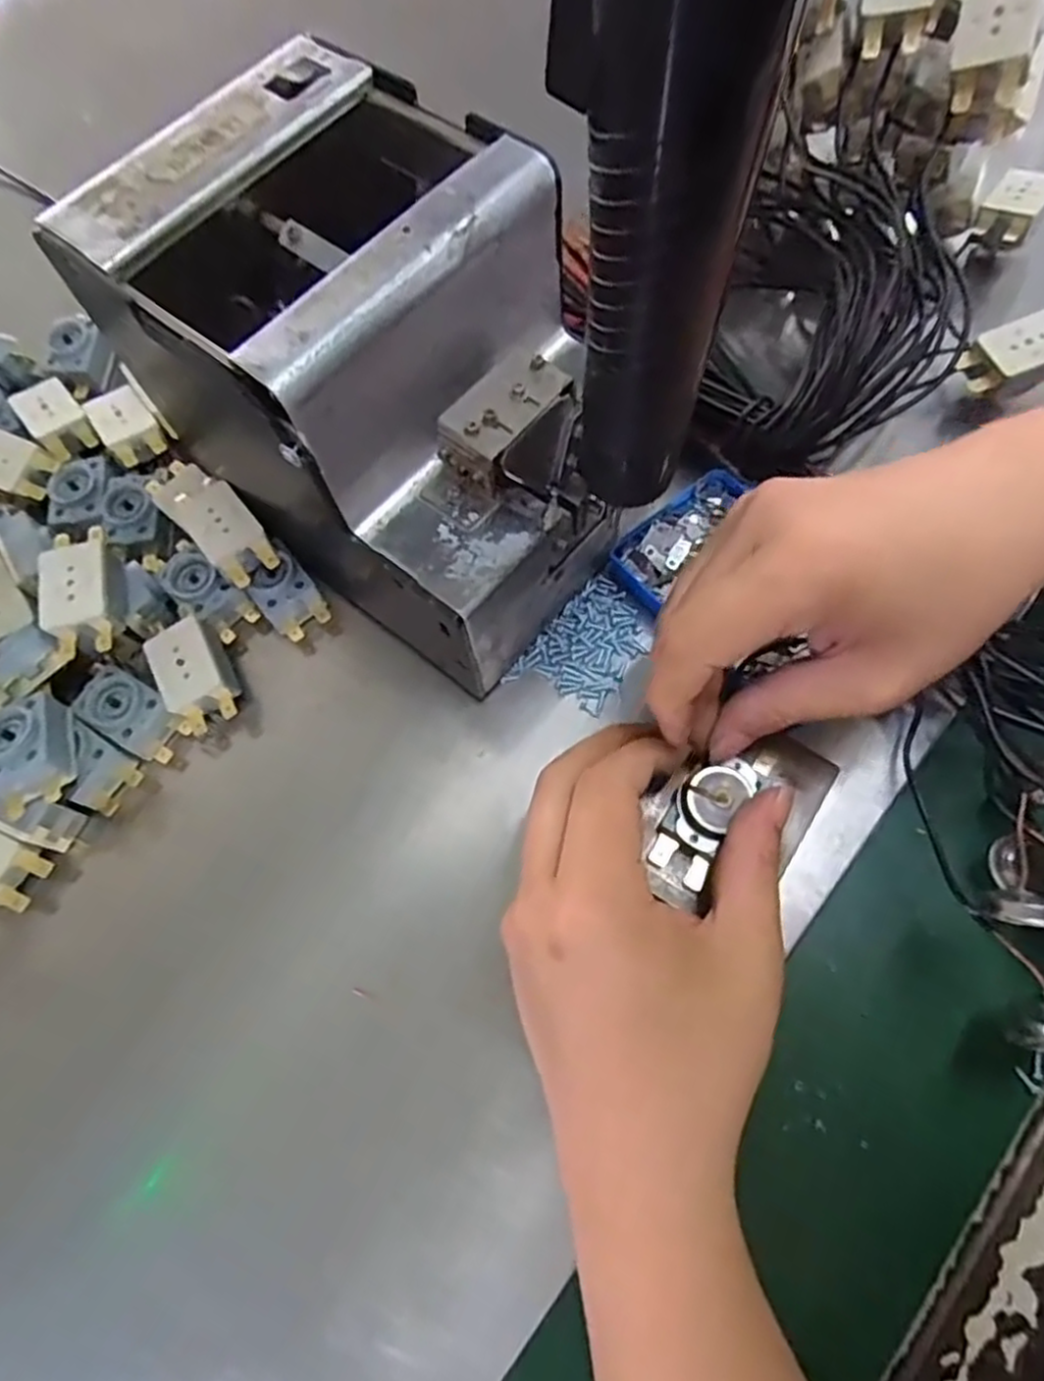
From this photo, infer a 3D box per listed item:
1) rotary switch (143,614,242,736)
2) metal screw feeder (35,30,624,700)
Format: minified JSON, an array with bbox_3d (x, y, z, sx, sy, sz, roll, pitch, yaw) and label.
[{"bbox_3d":[-0.143,-0.007,0.313,0.028,0.016,0.049,-28,71,-8],"label":"rotary switch"},{"bbox_3d":[-0.053,-0.107,0.273,0.185,0.139,0.117,39,76,15],"label":"metal screw feeder"}]

